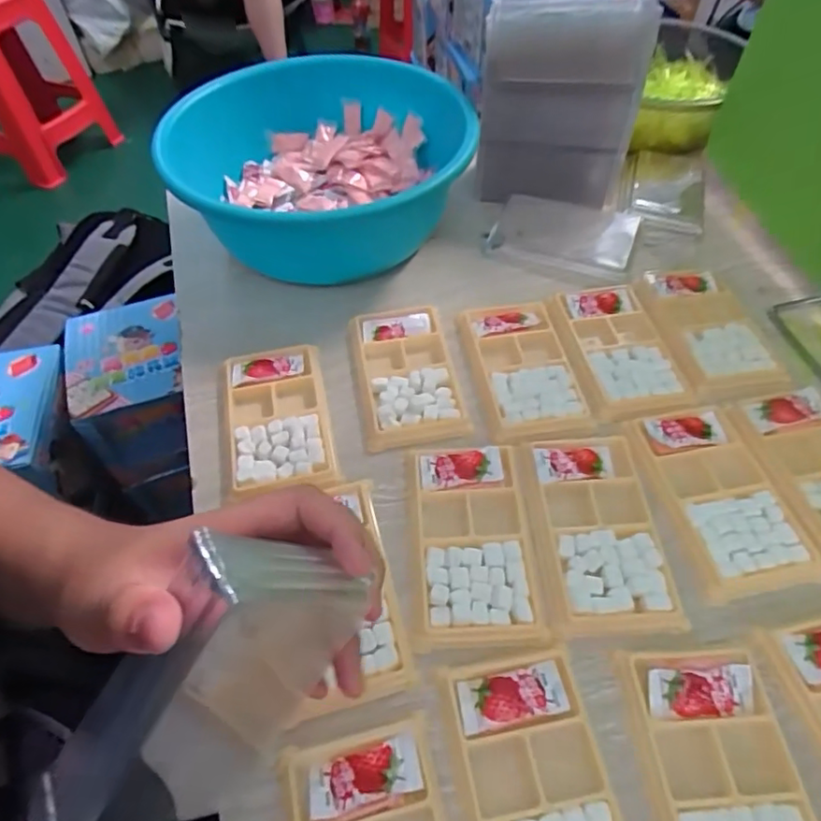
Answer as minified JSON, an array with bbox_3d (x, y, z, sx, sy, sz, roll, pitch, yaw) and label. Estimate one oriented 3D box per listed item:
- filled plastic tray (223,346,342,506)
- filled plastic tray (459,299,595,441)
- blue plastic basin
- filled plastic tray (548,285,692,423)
[{"bbox_3d":[-0.100,0.006,0.436,0.077,0.012,0.135,-12,53,-7],"label":"filled plastic tray"},{"bbox_3d":[0.089,-0.035,0.459,0.073,0.011,0.135,-9,53,-5],"label":"filled plastic tray"},{"bbox_3d":[-0.082,-0.223,0.546,0.266,0.104,0.270,-1,53,2],"label":"blue plastic basin"},{"bbox_3d":[0.168,-0.052,0.472,0.078,0.010,0.134,-6,53,-2],"label":"filled plastic tray"}]

